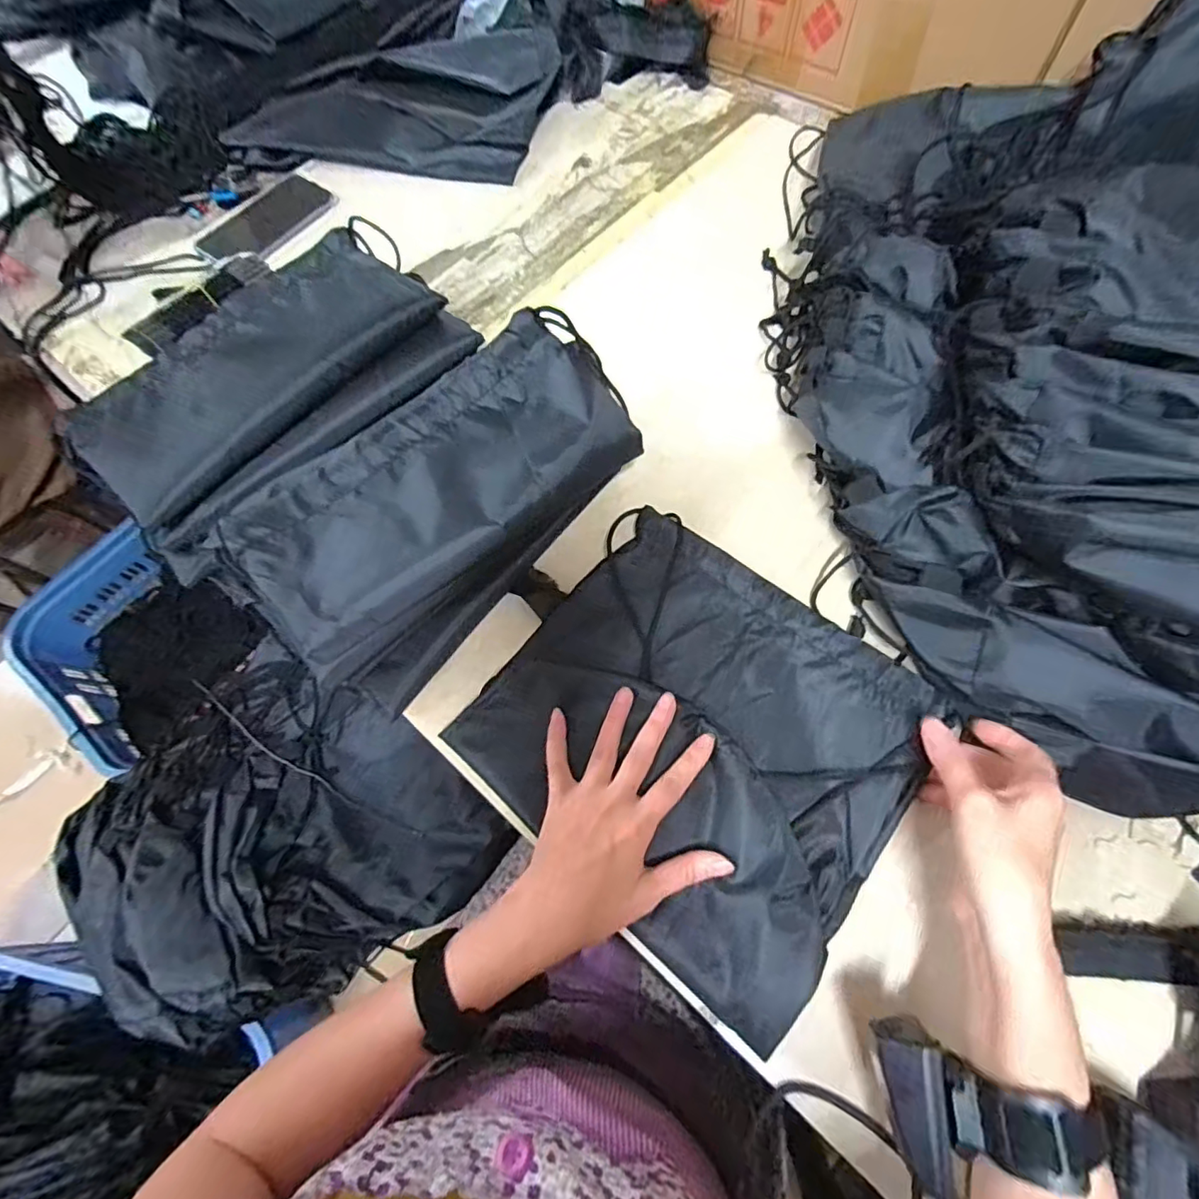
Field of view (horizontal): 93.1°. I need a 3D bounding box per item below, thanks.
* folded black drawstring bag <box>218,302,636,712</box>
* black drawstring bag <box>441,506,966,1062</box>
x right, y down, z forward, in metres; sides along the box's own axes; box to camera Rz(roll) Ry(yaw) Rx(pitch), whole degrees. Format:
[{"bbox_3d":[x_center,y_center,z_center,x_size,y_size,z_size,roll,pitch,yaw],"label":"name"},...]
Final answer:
[{"bbox_3d":[-0.107,-0.074,0.426,0.133,0.099,0.300,41,76,16],"label":"folded black drawstring bag"},{"bbox_3d":[0.070,0.093,0.403,0.273,0.027,0.250,36,71,16],"label":"black drawstring bag"}]

